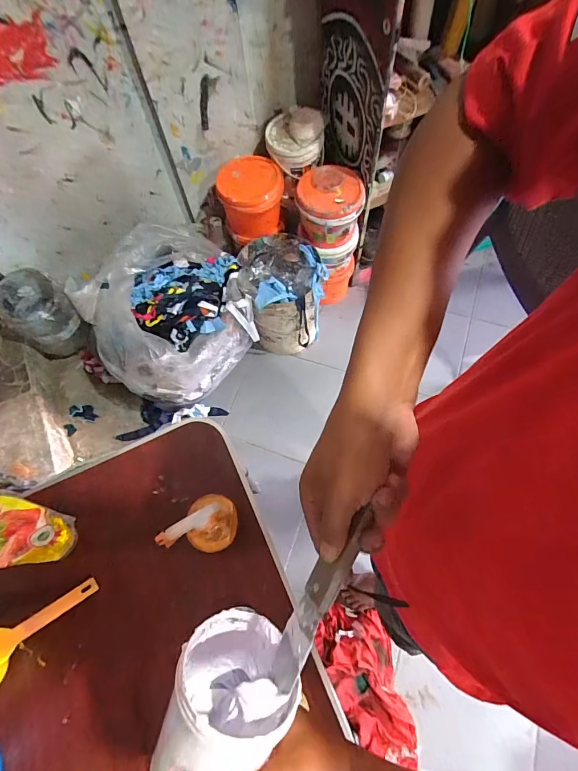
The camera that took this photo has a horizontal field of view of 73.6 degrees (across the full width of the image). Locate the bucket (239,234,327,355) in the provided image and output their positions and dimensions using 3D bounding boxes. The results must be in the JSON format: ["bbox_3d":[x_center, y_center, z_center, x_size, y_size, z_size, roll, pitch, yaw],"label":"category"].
[{"bbox_3d":[-0.026,-0.341,1.461,0.298,0.368,0.305,-12,66,-2],"label":"bucket"}]

